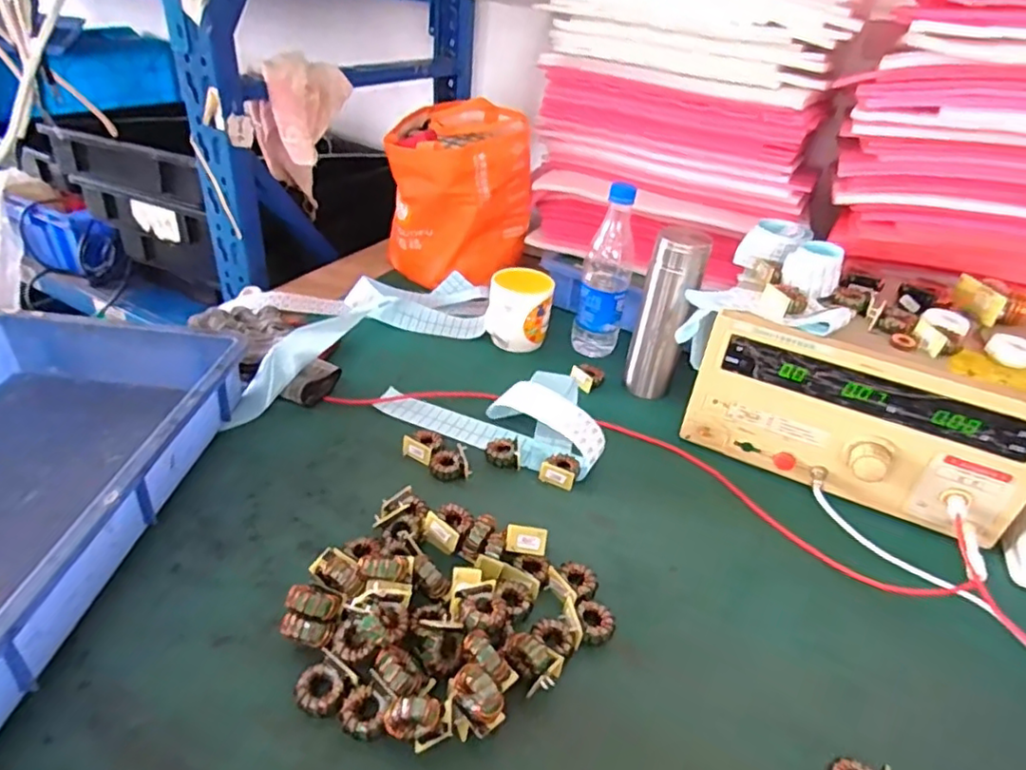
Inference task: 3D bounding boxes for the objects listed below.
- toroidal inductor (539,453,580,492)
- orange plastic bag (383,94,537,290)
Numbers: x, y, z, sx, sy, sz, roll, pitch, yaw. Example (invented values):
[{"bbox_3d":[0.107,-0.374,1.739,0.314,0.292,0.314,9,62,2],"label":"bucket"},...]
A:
[{"bbox_3d":[0.050,0.089,0.639,0.037,0.017,0.037,16,36,14],"label":"toroidal inductor"},{"bbox_3d":[-0.080,-0.297,0.958,0.210,0.222,0.216,5,35,-3],"label":"orange plastic bag"}]

